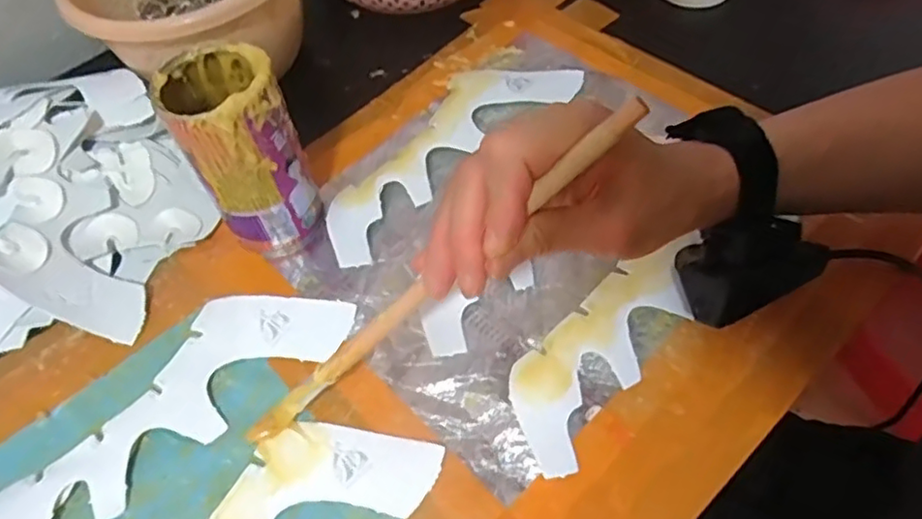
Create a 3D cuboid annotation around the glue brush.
[{"bbox_3d":[-0.023,0.019,0.287,0.261,0.014,0.015,-41,54,28],"label":"glue brush"}]

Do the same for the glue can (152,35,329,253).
[{"bbox_3d":[-0.131,-0.067,0.384,0.062,0.115,0.064,-2,54,3],"label":"glue can"}]

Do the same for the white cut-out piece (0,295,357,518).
[{"bbox_3d":[-0.169,0.084,0.353,0.226,0.008,0.071,-38,62,-19],"label":"white cut-out piece"}]

